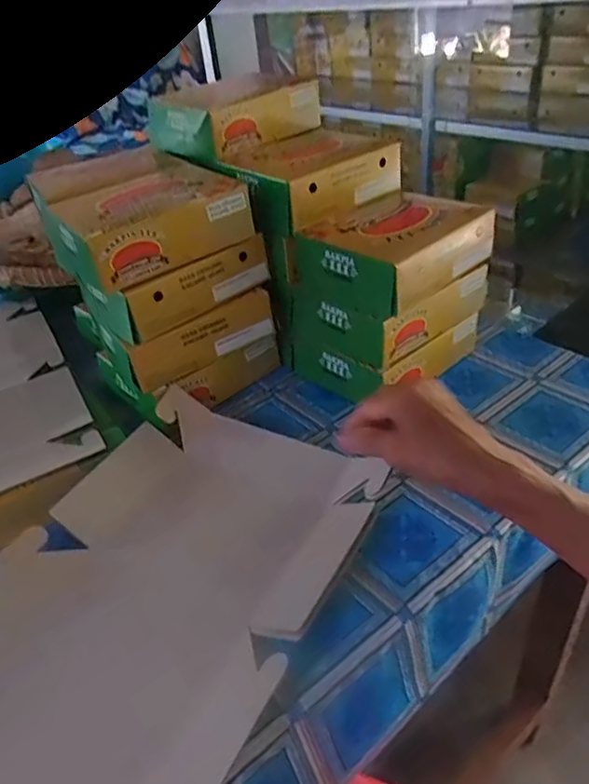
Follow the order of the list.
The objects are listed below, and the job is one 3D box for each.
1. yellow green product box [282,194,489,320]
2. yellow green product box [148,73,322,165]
[{"bbox_3d":[0.095,-0.146,0.574,0.159,0.056,0.133,-33,43,-30],"label":"yellow green product box"},{"bbox_3d":[-0.069,-0.320,0.674,0.163,0.050,0.117,-32,43,-30],"label":"yellow green product box"}]

